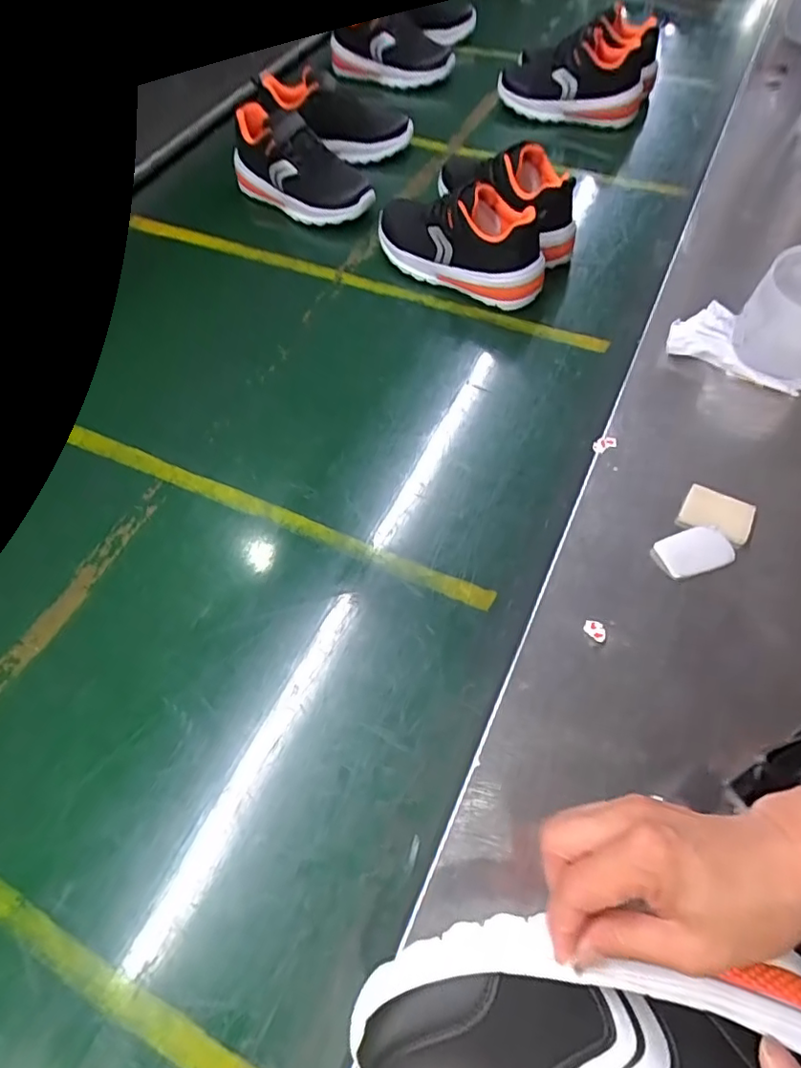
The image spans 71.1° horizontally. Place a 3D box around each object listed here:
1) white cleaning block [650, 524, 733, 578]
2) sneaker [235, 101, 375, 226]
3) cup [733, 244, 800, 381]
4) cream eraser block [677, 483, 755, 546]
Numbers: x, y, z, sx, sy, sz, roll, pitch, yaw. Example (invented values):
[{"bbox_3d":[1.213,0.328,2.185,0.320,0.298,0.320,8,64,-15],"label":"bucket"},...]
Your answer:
[{"bbox_3d":[0.243,0.015,0.464,0.063,0.009,0.037,-16,59,-7],"label":"white cleaning block"},{"bbox_3d":[-0.134,-0.490,0.757,0.208,0.115,0.078,33,66,21],"label":"sneaker"},{"bbox_3d":[0.383,-0.205,0.543,0.093,0.102,0.090,-1,59,2],"label":"cup"},{"bbox_3d":[0.272,-0.018,0.481,0.056,0.009,0.044,22,63,16],"label":"cream eraser block"}]

